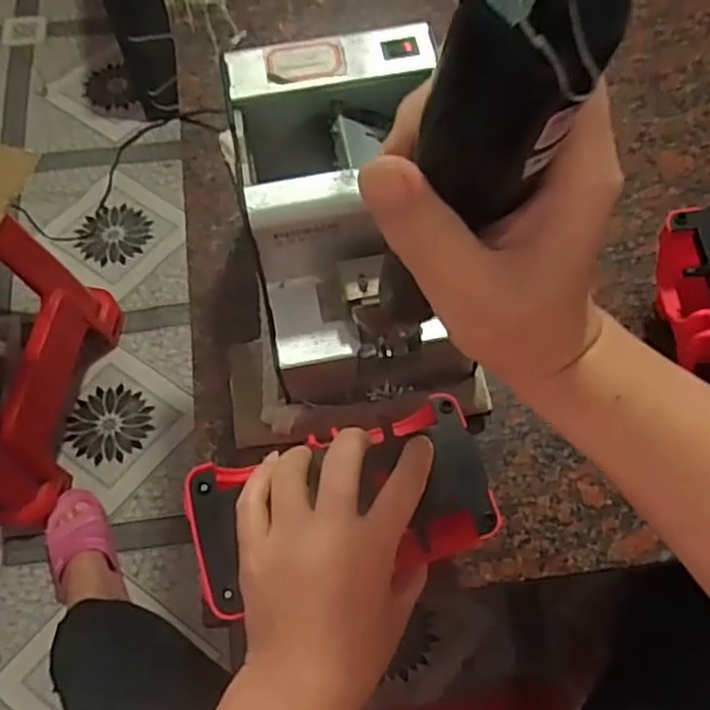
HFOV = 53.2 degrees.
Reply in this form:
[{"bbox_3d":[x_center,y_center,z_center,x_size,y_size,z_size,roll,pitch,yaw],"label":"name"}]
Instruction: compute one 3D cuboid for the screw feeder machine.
[{"bbox_3d":[0.000,-0.078,0.443,0.122,0.147,0.181,-10,66,-2],"label":"screw feeder machine"}]

